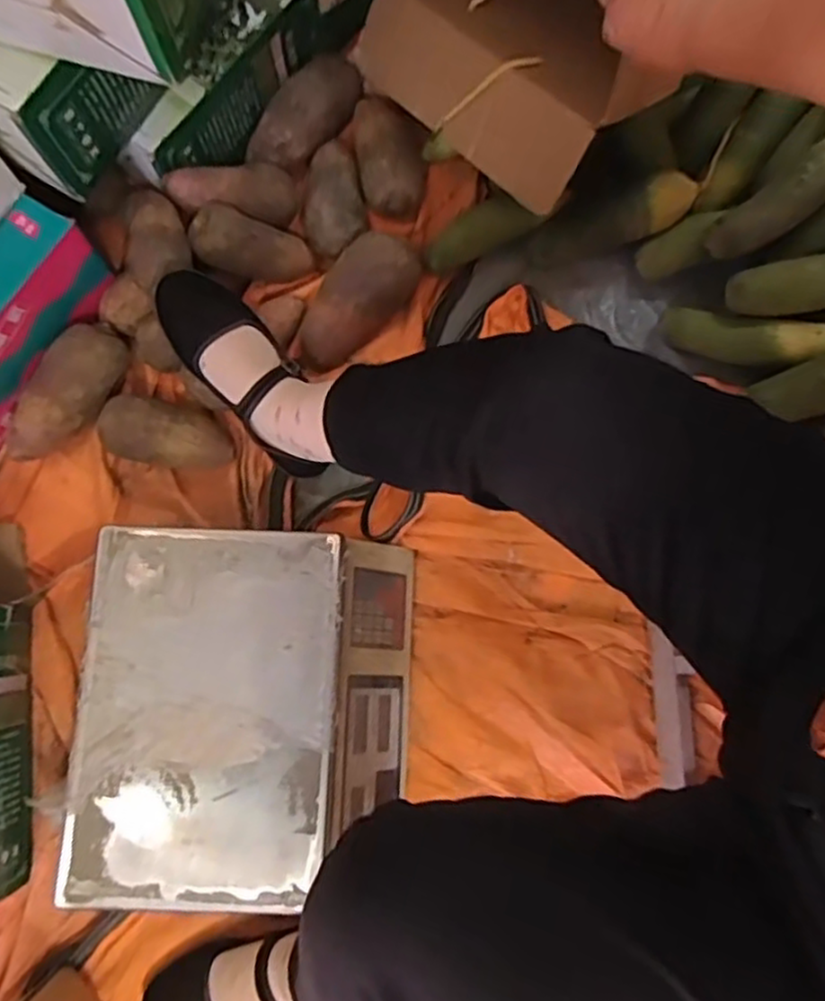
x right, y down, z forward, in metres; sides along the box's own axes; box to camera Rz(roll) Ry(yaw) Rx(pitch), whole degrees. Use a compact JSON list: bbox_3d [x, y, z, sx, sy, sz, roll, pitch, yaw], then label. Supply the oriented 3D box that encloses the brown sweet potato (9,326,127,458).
[{"bbox_3d":[-0.359,-0.113,0.753,0.068,0.050,0.167,26,80,4],"label":"brown sweet potato"}]

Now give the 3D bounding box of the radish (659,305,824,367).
[{"bbox_3d":[0.379,-0.177,0.790,0.200,0.043,0.044,8,79,13],"label":"radish"}]

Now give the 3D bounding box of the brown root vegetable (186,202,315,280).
[{"bbox_3d":[-0.172,-0.281,0.790,0.140,0.046,0.062,6,77,-35],"label":"brown root vegetable"}]

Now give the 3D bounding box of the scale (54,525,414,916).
[{"bbox_3d":[-0.153,0.196,0.686,0.289,0.101,0.322,2,80,0],"label":"scale"}]

